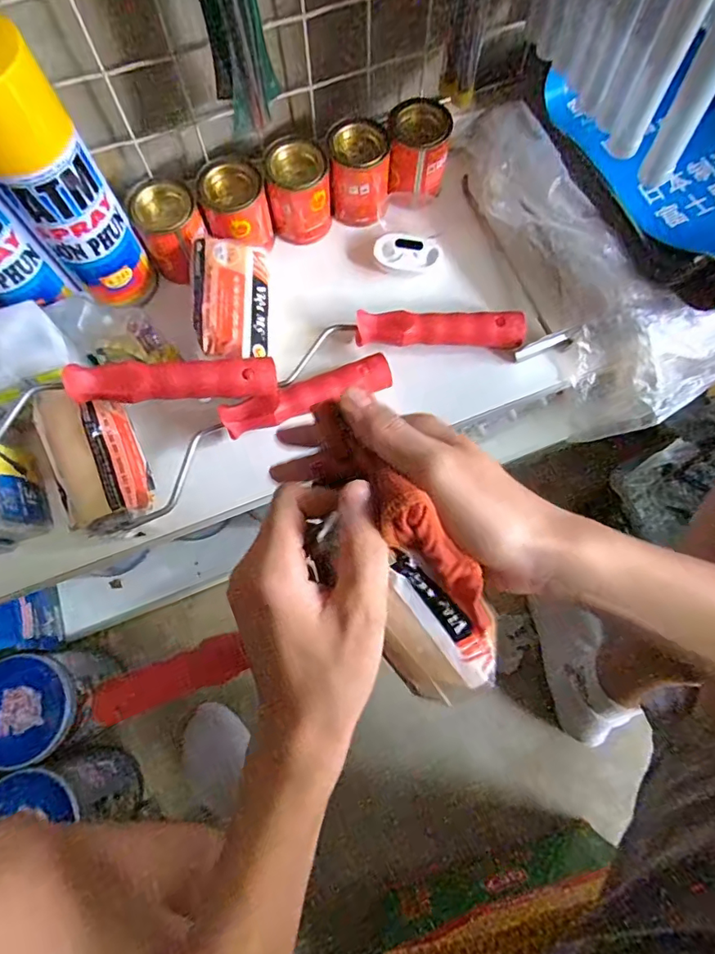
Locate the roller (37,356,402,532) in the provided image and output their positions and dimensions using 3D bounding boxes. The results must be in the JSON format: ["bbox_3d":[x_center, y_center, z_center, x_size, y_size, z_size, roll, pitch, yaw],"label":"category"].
[{"bbox_3d":[-0.110,-0.059,0.405,0.265,0.066,0.107,-30,72,-8],"label":"roller"}]

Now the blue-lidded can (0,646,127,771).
[{"bbox_3d":[-0.370,0.271,0.611,0.110,0.129,0.111,-1,71,2],"label":"blue-lidded can"}]

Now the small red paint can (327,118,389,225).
[{"bbox_3d":[0.002,-0.268,0.455,0.050,0.065,0.051,-1,71,2],"label":"small red paint can"}]

